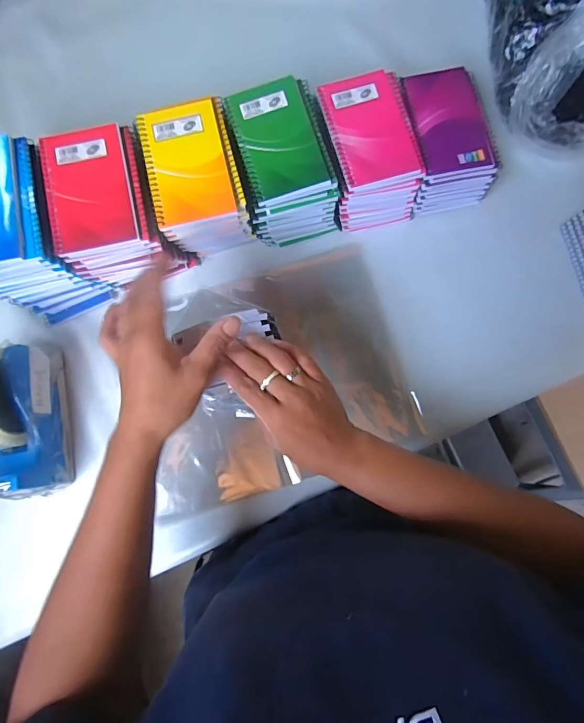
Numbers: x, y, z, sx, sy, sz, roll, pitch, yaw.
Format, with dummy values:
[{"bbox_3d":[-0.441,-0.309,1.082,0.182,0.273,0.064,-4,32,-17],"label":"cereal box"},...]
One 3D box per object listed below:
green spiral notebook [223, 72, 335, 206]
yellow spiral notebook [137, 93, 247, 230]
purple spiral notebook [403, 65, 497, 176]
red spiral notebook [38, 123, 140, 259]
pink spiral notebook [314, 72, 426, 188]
[{"bbox_3d":[-0.016,-0.236,0.427,0.082,0.007,0.131,-17,83,-3],"label":"green spiral notebook"},{"bbox_3d":[-0.105,-0.206,0.411,0.088,0.008,0.127,-14,83,-3],"label":"yellow spiral notebook"},{"bbox_3d":[0.181,-0.277,0.458,0.087,0.011,0.127,-12,83,-1],"label":"purple spiral notebook"},{"bbox_3d":[-0.205,-0.175,0.404,0.081,0.011,0.129,-12,83,-3],"label":"red spiral notebook"},{"bbox_3d":[0.084,-0.255,0.438,0.080,0.008,0.128,-16,83,-3],"label":"pink spiral notebook"}]

